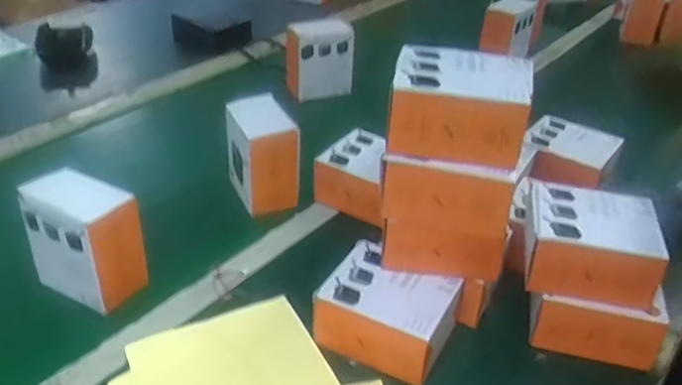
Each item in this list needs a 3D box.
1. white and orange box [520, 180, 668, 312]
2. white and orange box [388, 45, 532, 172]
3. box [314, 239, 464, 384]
[{"bbox_3d":[0.230,0.048,0.603,0.116,0.070,0.089,9,34,10],"label":"white and orange box"},{"bbox_3d":[0.100,-0.074,0.547,0.107,0.066,0.091,8,34,9],"label":"white and orange box"},{"bbox_3d":[0.046,0.116,0.614,0.120,0.069,0.094,19,37,24],"label":"box"}]

